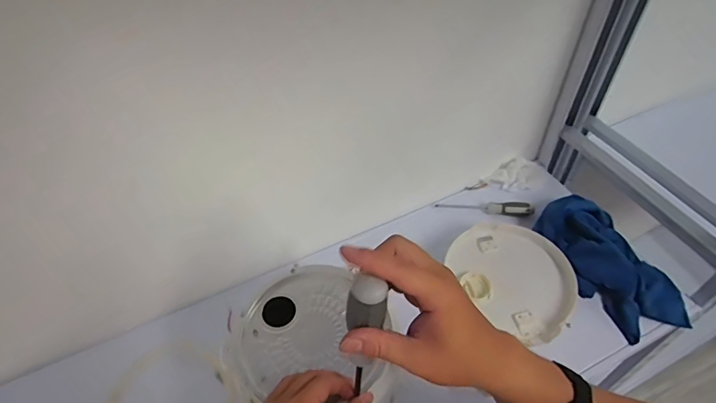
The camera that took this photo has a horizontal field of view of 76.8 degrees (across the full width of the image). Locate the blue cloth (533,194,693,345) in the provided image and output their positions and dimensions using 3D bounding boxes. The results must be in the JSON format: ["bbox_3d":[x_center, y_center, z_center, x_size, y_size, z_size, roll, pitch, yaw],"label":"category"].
[{"bbox_3d":[0.429,0.103,0.764,0.131,0.060,0.273,-28,68,-21],"label":"blue cloth"}]

